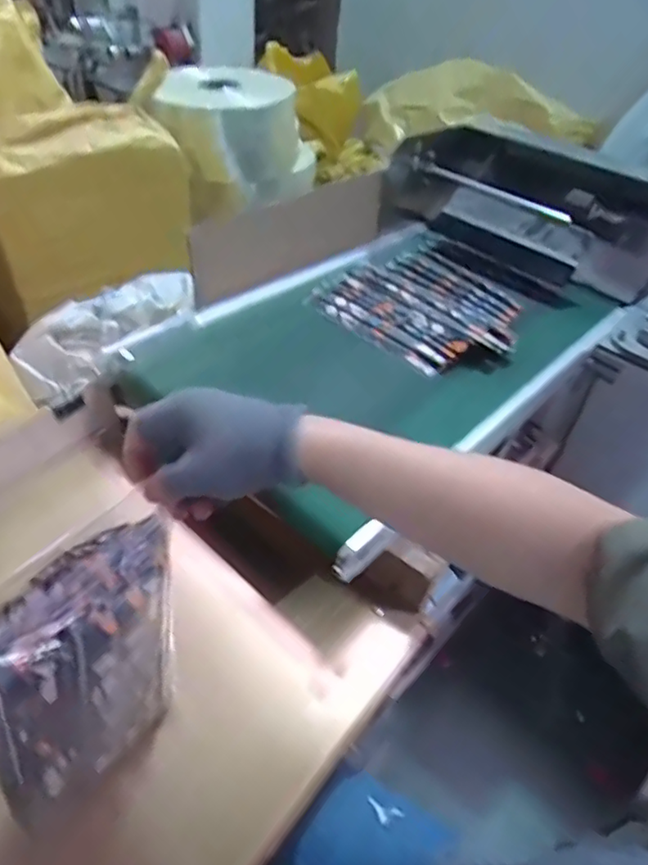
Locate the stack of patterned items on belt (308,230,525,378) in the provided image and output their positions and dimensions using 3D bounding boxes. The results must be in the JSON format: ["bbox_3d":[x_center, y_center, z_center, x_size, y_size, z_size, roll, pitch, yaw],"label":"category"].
[{"bbox_3d":[0.178,-0.206,0.904,0.275,0.033,0.312,34,49,27],"label":"stack of patterned items on belt"}]

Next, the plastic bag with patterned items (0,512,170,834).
[{"bbox_3d":[-0.171,0.180,0.416,0.054,0.235,0.126,30,37,22],"label":"plastic bag with patterned items"}]

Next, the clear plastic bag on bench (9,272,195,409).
[{"bbox_3d":[-0.395,-0.202,1.137,0.105,0.111,0.391,32,48,25],"label":"clear plastic bag on bench"}]

